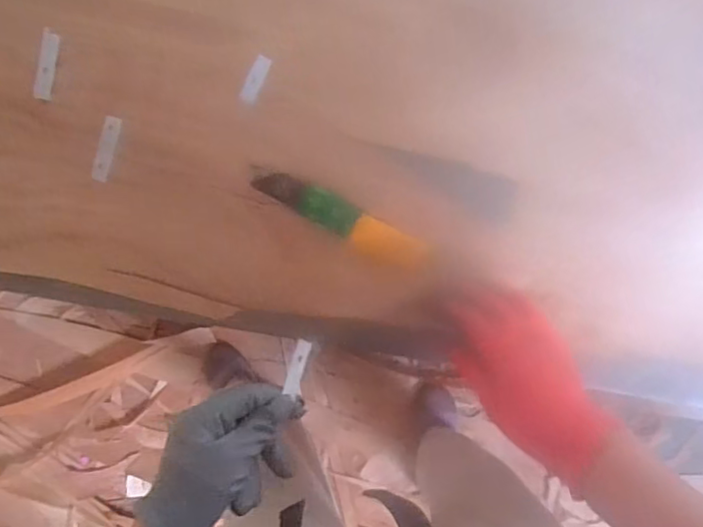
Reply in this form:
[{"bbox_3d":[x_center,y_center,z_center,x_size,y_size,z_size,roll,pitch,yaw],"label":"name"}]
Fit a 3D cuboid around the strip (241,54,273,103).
[{"bbox_3d":[-0.080,-0.155,0.470,0.012,0.005,0.039,25,88,-2],"label":"strip"}]

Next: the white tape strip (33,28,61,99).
[{"bbox_3d":[-0.251,-0.165,0.464,0.014,0.004,0.061,7,85,-7],"label":"white tape strip"}]

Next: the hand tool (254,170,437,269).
[{"bbox_3d":[-0.008,-0.035,0.468,0.153,0.015,0.029,28,89,-4],"label":"hand tool"}]

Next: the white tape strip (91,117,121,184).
[{"bbox_3d":[-0.203,-0.095,0.464,0.013,0.004,0.053,17,97,-7],"label":"white tape strip"}]

